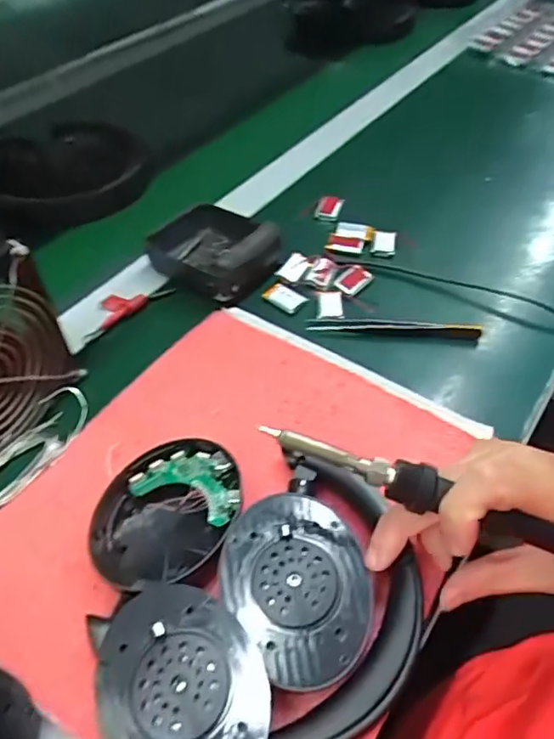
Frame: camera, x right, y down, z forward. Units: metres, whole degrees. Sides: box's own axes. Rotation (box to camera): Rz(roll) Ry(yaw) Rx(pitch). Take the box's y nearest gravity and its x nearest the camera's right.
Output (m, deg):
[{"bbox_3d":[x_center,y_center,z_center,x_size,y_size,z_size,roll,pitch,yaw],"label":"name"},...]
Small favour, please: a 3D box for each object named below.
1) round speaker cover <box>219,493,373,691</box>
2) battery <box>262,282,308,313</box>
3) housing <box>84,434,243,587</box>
[{"bbox_3d":[0.011,0.102,0.278,0.071,0.009,0.083,-30,54,-23],"label":"round speaker cover"},{"bbox_3d":[0.005,-0.059,0.460,0.035,0.005,0.019,28,55,24],"label":"battery"},{"bbox_3d":[-0.060,0.080,0.317,0.077,0.029,0.076,-1,49,1],"label":"housing"}]

